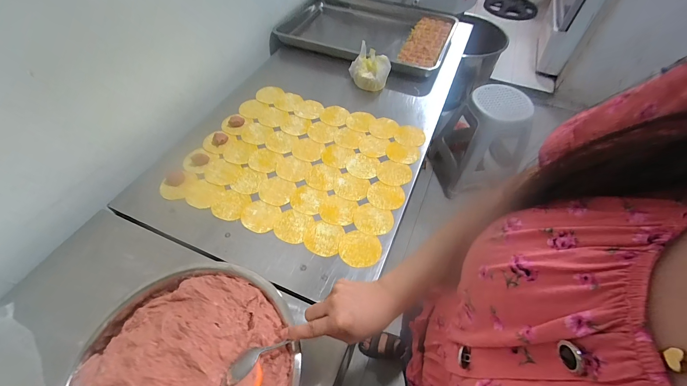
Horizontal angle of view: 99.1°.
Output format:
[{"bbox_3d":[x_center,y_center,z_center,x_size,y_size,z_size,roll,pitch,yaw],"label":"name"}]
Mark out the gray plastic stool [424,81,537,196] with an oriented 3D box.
[{"bbox_3d":[0.731,-0.281,1.636,0.341,0.579,0.403,-14,55,-10],"label":"gray plastic stool"}]

